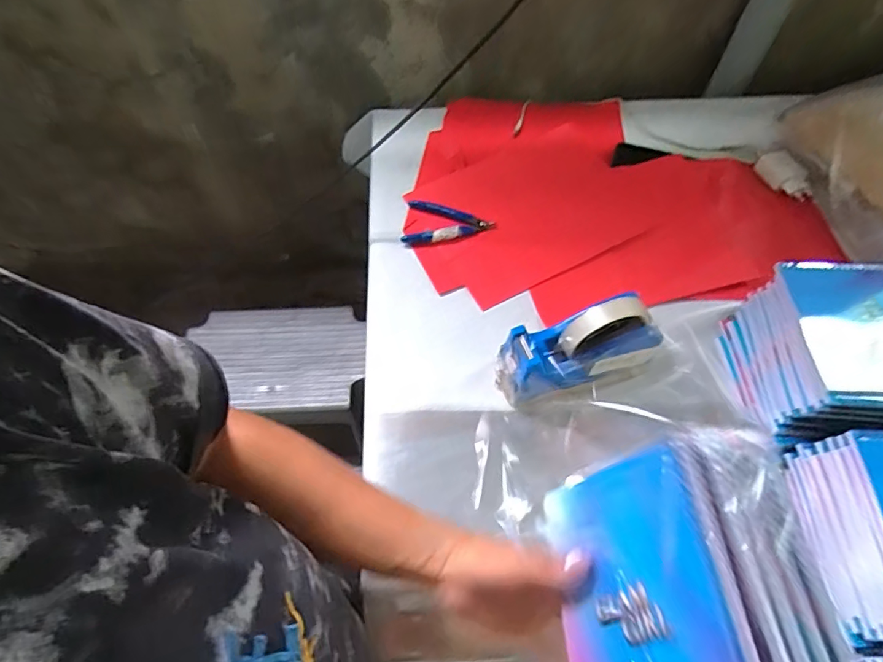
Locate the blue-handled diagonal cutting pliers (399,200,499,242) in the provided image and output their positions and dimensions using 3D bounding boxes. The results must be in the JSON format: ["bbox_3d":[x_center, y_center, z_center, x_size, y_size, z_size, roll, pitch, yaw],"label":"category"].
[{"bbox_3d":[0.010,-0.140,0.651,0.115,0.009,0.071,8,60,7],"label":"blue-handled diagonal cutting pliers"}]

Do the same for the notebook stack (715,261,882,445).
[{"bbox_3d":[0.440,0.025,0.506,0.230,0.091,0.178,0,60,2],"label":"notebook stack"}]

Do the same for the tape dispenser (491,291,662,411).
[{"bbox_3d":[0.143,0.022,0.503,0.160,0.105,0.051,-10,60,-3],"label":"tape dispenser"}]

